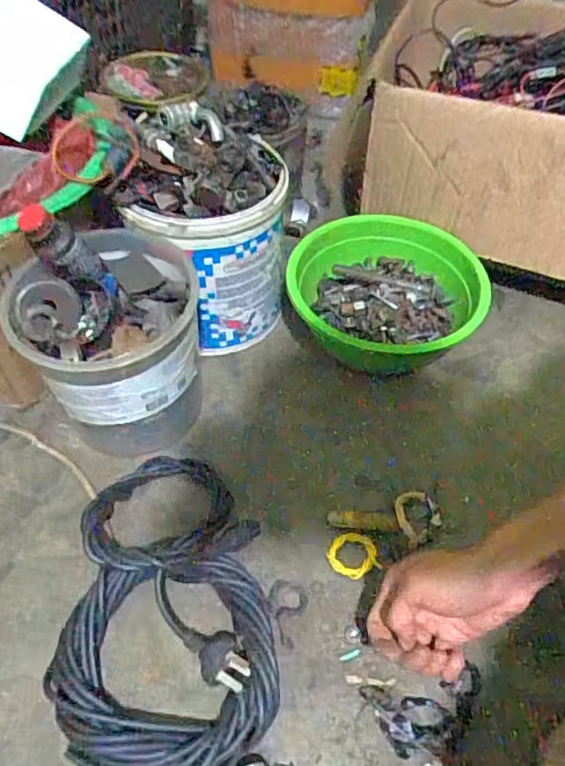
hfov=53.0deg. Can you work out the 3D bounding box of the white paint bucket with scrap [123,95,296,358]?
[{"bbox_3d":[-0.074,-0.166,0.620,0.160,0.217,0.158,-2,53,-3],"label":"white paint bucket with scrap"}]

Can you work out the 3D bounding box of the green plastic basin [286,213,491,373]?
[{"bbox_3d":[0.122,-0.096,0.673,0.213,0.093,0.205,1,53,-1],"label":"green plastic basin"}]

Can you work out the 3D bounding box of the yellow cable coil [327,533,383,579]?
[{"bbox_3d":[0.065,0.160,0.527,0.044,0.009,0.041,1,53,-1],"label":"yellow cable coil"}]

